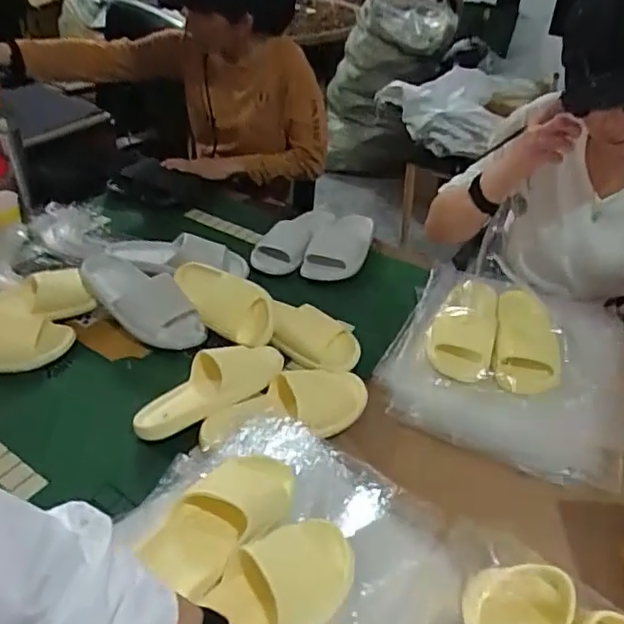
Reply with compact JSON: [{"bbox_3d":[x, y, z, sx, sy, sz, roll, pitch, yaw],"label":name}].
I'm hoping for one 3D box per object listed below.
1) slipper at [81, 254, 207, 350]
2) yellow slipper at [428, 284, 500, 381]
[{"bbox_3d":[-0.307,-0.030,1.049,0.280,0.072,0.110,32,47,32],"label":"slipper"},{"bbox_3d":[0.255,0.018,1.014,0.106,0.067,0.222,12,40,12],"label":"yellow slipper"}]

